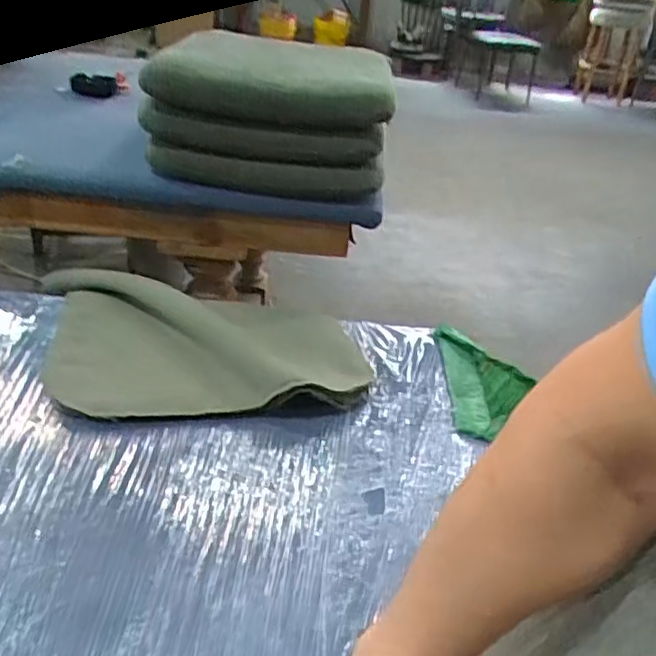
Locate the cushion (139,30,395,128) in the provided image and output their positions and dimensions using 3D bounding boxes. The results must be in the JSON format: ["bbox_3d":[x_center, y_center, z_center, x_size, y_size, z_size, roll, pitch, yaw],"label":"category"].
[{"bbox_3d":[-0.071,-0.456,1.174,0.403,0.094,0.359,12,35,6],"label":"cushion"}]

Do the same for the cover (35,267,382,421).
[{"bbox_3d":[-0.189,-0.006,0.958,0.477,0.046,0.361,1,35,-10],"label":"cover"}]

